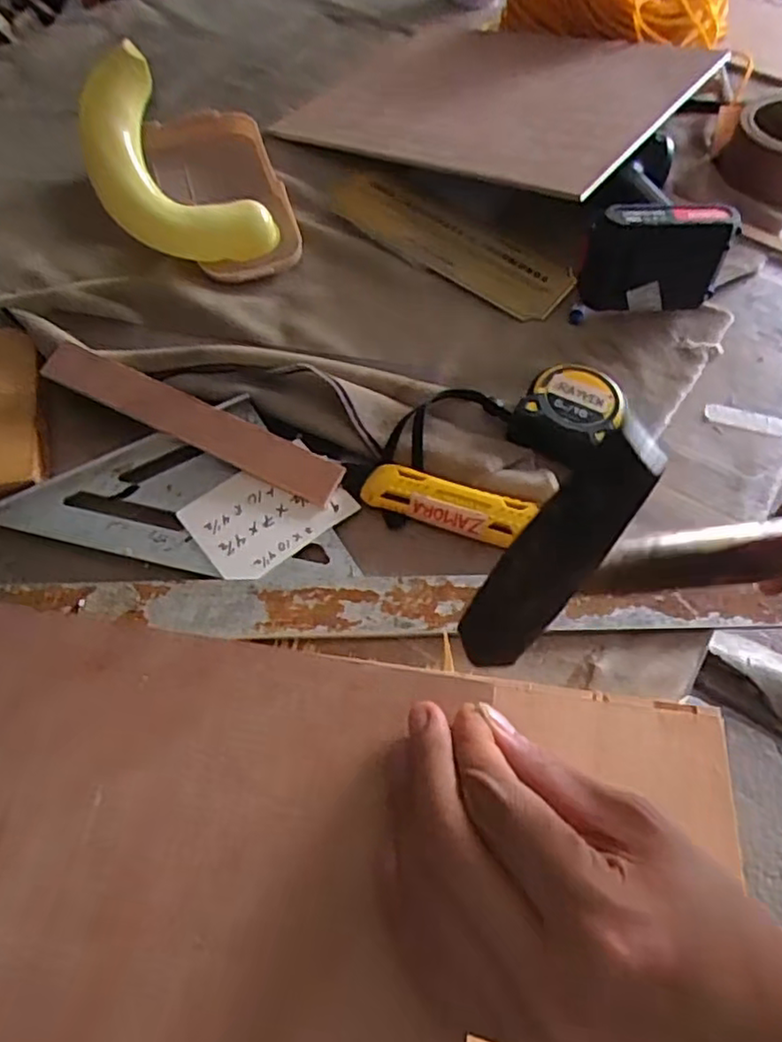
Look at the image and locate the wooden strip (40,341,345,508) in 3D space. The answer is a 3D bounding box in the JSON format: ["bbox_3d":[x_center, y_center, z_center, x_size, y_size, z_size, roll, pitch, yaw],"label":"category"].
[{"bbox_3d":[-0.133,-0.068,0.445,0.213,0.007,0.030,25,76,5],"label":"wooden strip"}]

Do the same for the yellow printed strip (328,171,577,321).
[{"bbox_3d":[0.044,-0.246,0.590,0.231,0.011,0.069,30,69,11],"label":"yellow printed strip"}]

